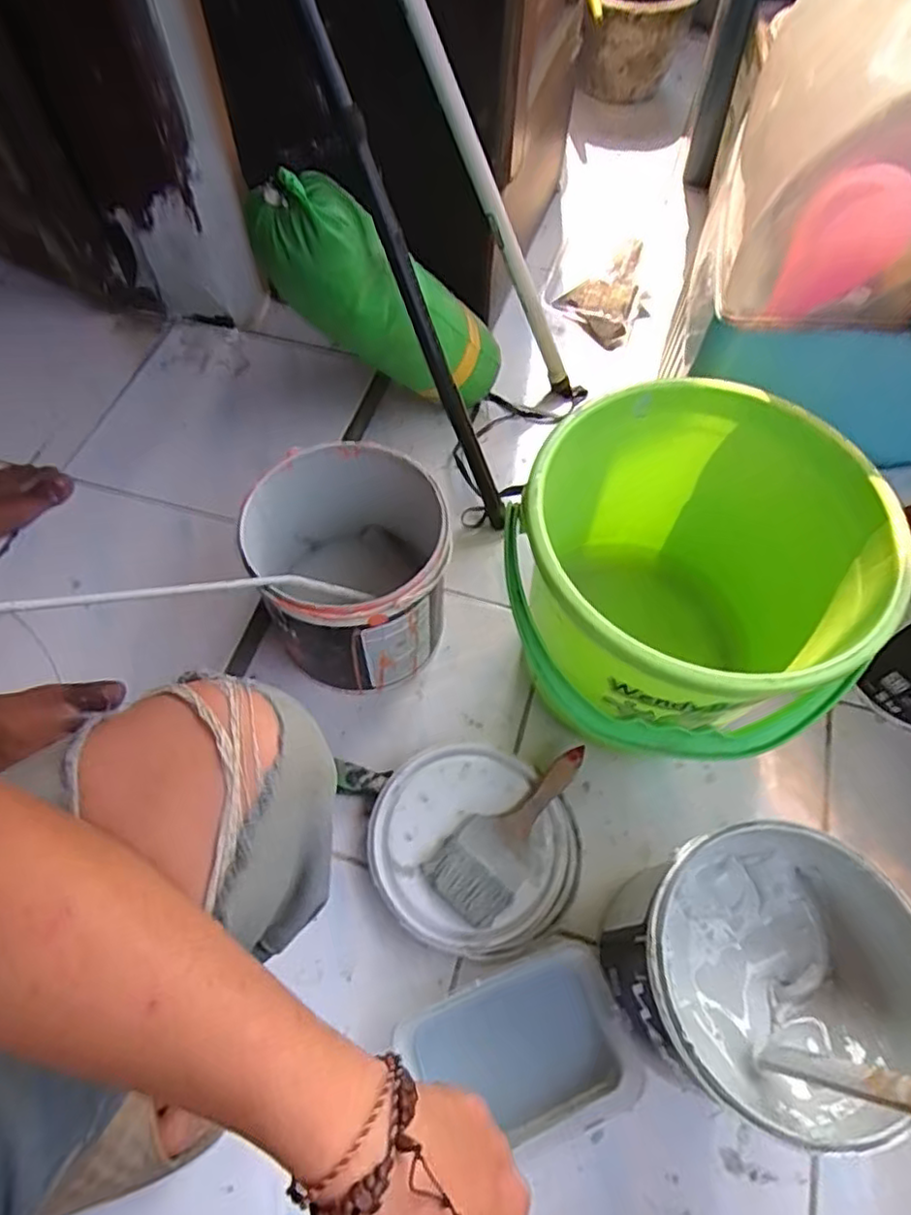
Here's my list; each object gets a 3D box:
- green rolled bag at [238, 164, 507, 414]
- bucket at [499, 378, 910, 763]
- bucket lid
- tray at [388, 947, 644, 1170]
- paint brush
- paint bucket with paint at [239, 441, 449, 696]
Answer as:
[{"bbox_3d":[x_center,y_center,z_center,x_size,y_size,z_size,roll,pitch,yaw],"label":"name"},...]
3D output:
[{"bbox_3d":[-0.067,-0.317,0.706,0.113,0.343,0.099,-36,61,22],"label":"green rolled bag"},{"bbox_3d":[0.192,-0.011,0.590,0.272,0.252,0.279,0,61,0],"label":"bucket"},{"bbox_3d":[0.017,0.210,0.581,0.179,0.019,0.170,3,62,-6],"label":"bucket lid"},{"bbox_3d":[0.049,0.348,0.509,0.165,0.046,0.114,-18,63,-10],"label":"tray"},{"bbox_3d":[0.059,0.194,0.583,0.178,0.015,0.072,-39,74,-26],"label":"paint brush"},{"bbox_3d":[-0.097,-0.033,0.637,0.174,0.182,0.187,-20,63,-11],"label":"paint bucket with paint"}]

